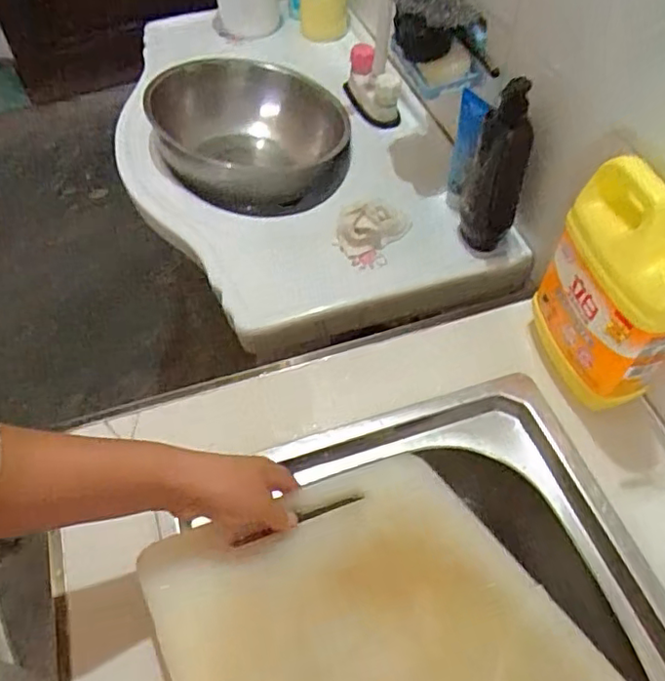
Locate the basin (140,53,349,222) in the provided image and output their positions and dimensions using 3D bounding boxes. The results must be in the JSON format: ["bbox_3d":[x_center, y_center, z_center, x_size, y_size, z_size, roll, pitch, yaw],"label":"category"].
[{"bbox_3d":[-0.130,-0.312,0.968,0.302,0.125,0.302,-8,54,-5],"label":"basin"}]

